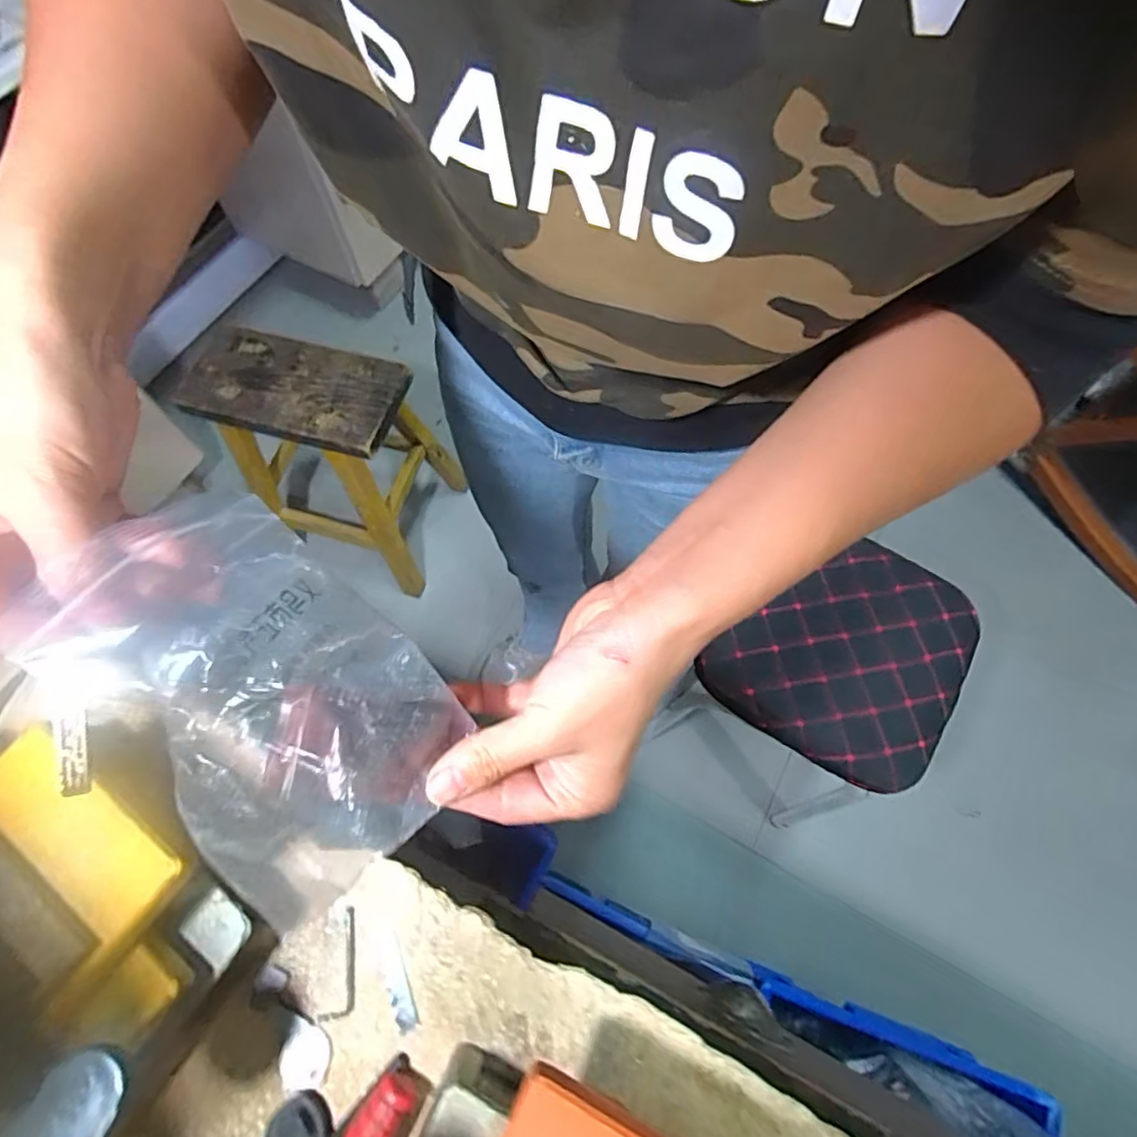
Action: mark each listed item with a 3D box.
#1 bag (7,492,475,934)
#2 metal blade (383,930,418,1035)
[{"bbox_3d":[-0.104,0.045,0.210,0.091,0.010,0.134,-44,101,-31],"label":"bag"},{"bbox_3d":[-0.091,0.219,0.311,0.011,0.004,0.045,-20,69,-8],"label":"metal blade"}]

